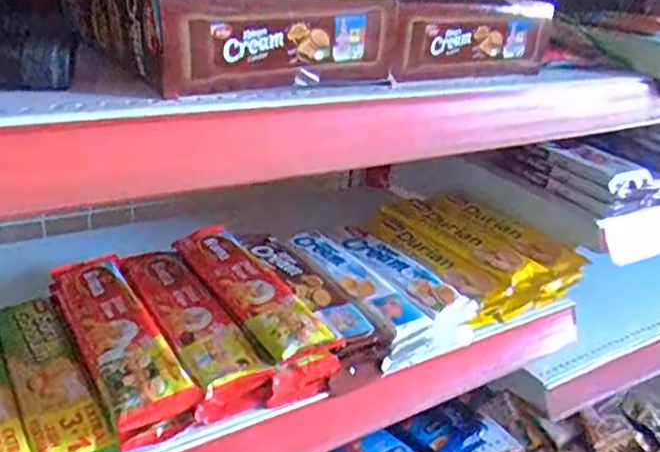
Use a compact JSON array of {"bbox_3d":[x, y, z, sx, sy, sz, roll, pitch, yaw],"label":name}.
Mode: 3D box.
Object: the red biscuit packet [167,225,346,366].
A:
[{"bbox_3d":[-0.068,0.053,0.541,0.056,0.024,0.189,-12,33,-33],"label":"red biscuit packet"}]

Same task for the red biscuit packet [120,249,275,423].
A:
[{"bbox_3d":[-0.117,0.076,0.521,0.057,0.028,0.205,-11,32,-32],"label":"red biscuit packet"}]

